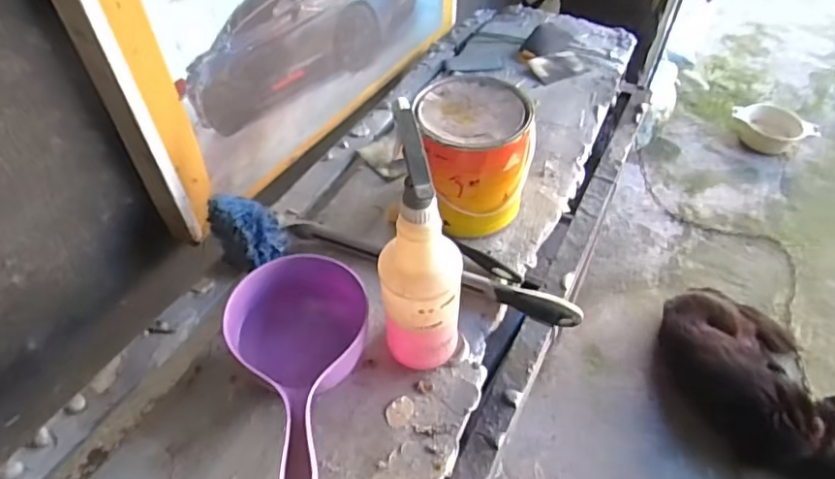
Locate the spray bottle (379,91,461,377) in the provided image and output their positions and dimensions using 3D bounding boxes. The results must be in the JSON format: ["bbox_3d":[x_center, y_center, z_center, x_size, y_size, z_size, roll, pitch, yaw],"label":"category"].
[{"bbox_3d":[0.007,0.022,0.550,0.090,0.307,0.086,5,49,4],"label":"spray bottle"}]

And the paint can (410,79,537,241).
[{"bbox_3d":[0.072,-0.113,0.765,0.145,0.168,0.146,0,49,0],"label":"paint can"}]

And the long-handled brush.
[{"bbox_3d":[-0.036,0.023,0.715,0.492,0.062,0.080,10,50,8],"label":"long-handled brush"}]

